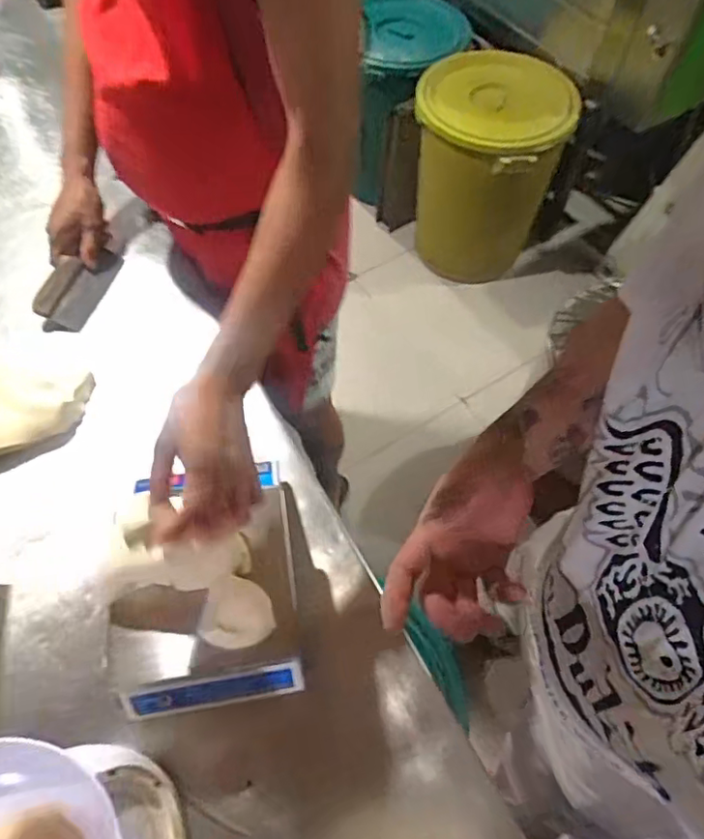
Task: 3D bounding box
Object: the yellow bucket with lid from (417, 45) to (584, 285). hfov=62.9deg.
[{"bbox_3d":[0.398,-0.738,1.754,0.397,0.544,0.419,20,62,10],"label":"yellow bucket with lid"}]

